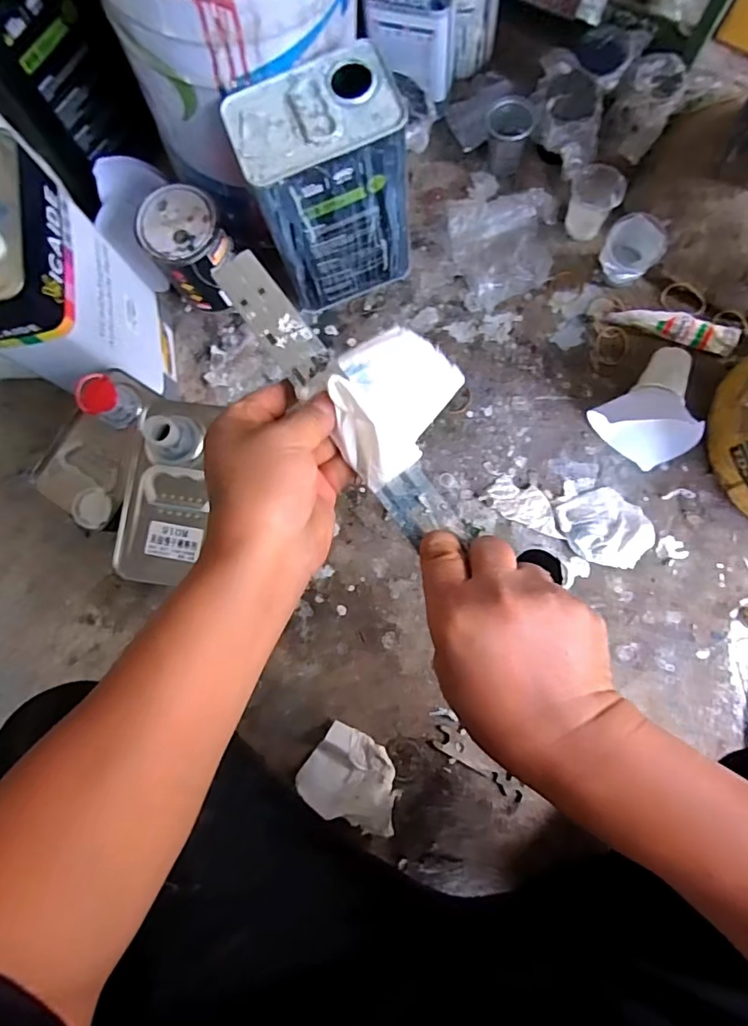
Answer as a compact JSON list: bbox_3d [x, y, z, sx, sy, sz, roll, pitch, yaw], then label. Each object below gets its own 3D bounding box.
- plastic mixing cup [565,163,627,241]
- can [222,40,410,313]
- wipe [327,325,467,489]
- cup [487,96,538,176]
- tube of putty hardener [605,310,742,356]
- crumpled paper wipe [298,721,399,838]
[{"bbox_3d":[0.299,-0.426,0.719,0.066,0.066,0.061,-1,82,4],"label":"plastic mixing cup"},{"bbox_3d":[-0.051,-0.386,0.652,0.170,0.255,0.121,-23,81,1],"label":"can"},{"bbox_3d":[0.008,-0.074,0.340,0.071,0.042,0.107,26,85,7],"label":"wipe"},{"bbox_3d":[0.191,-0.535,0.754,0.062,0.078,0.067,-1,82,4],"label":"cup"},{"bbox_3d":[0.404,-0.253,0.708,0.169,0.014,0.043,18,84,6],"label":"tube of putty hardener"},{"bbox_3d":[-0.025,0.343,0.665,0.129,0.025,0.107,26,81,29],"label":"crumpled paper wipe"}]

